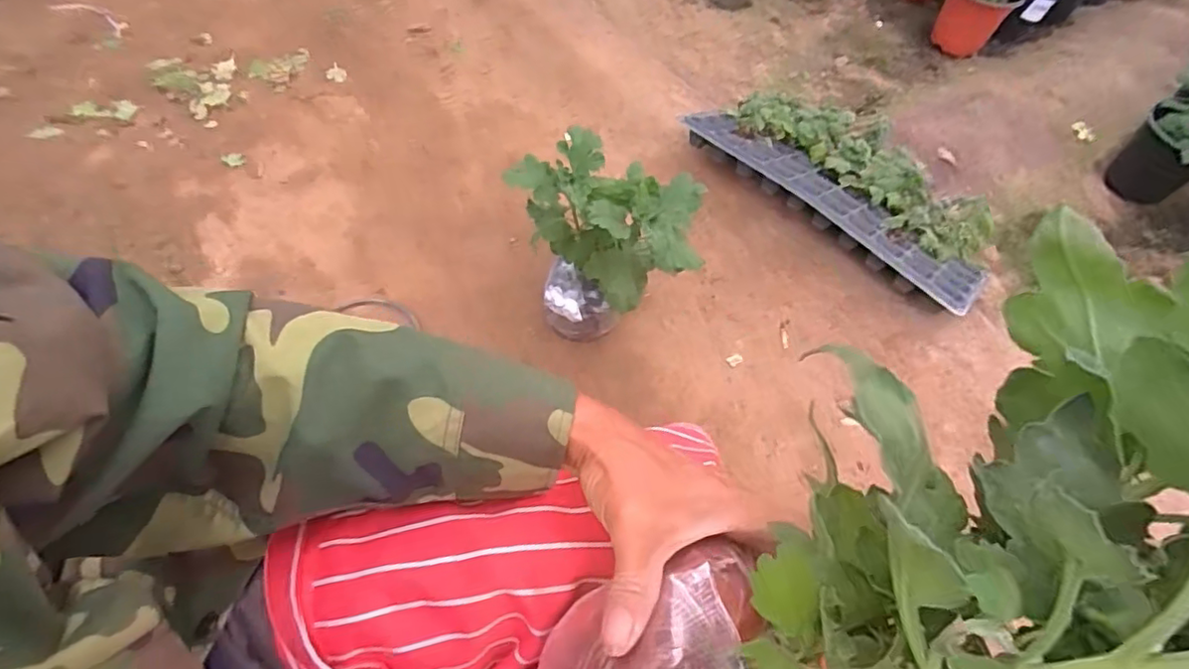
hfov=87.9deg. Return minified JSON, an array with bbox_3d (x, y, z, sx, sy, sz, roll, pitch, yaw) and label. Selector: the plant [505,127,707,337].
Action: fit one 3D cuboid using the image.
[{"bbox_3d":[0.016,-0.111,0.839,0.237,0.260,0.159,41,64,20],"label":"plant"}]

